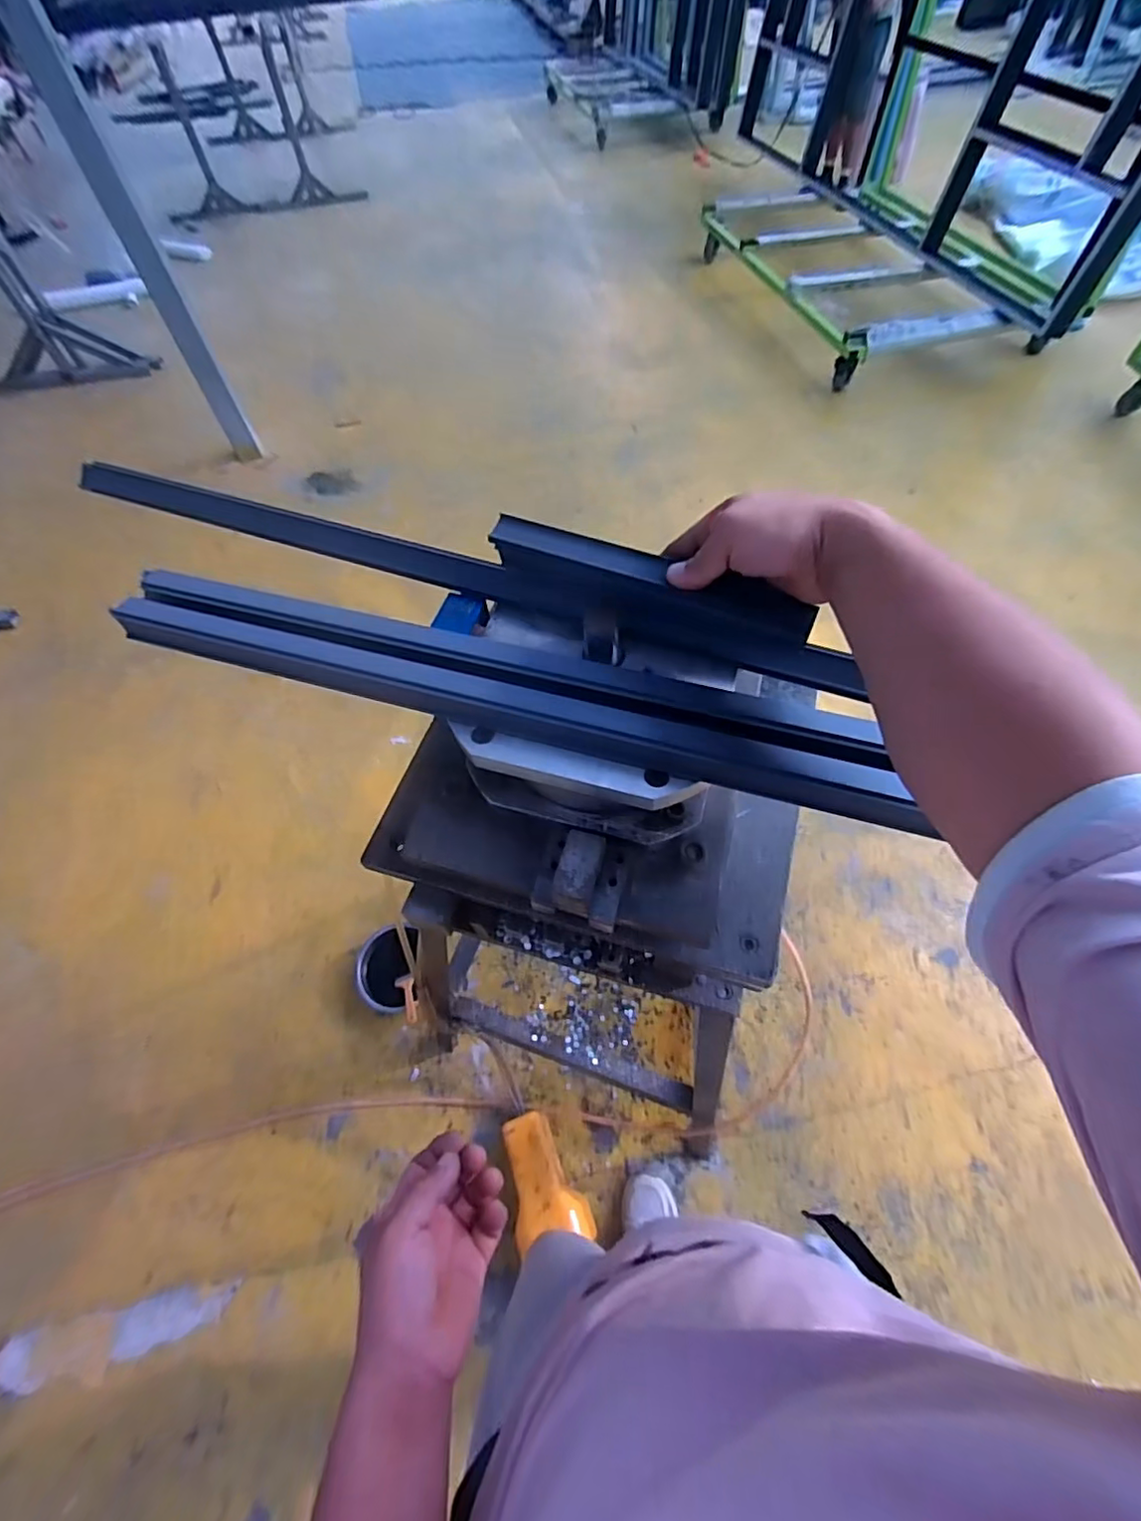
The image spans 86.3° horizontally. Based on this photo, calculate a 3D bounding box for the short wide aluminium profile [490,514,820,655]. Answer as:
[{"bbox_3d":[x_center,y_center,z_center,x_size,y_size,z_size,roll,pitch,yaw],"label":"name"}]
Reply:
[{"bbox_3d":[0.058,-0.134,0.478,0.250,0.059,0.034,20,61,17],"label":"short wide aluminium profile"}]

